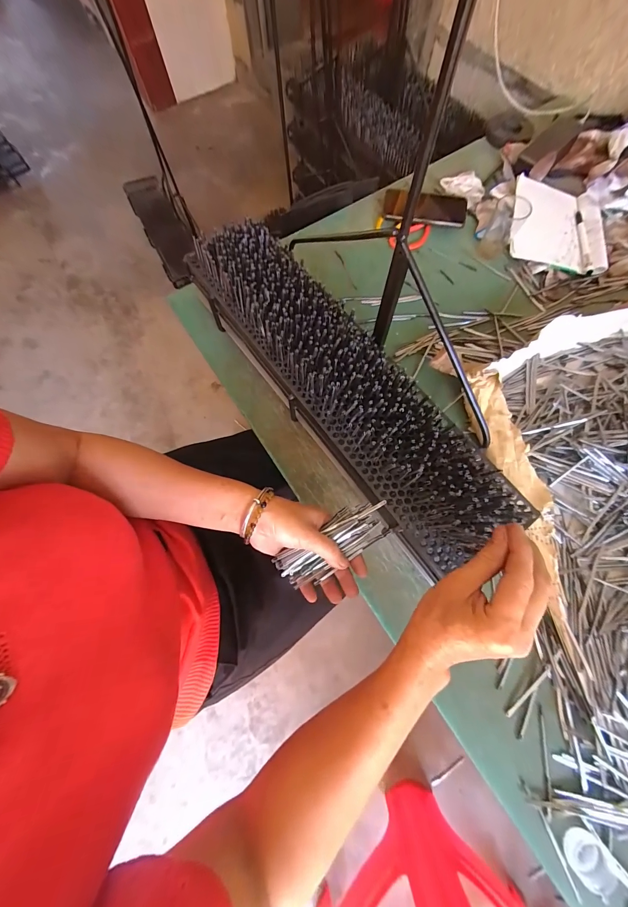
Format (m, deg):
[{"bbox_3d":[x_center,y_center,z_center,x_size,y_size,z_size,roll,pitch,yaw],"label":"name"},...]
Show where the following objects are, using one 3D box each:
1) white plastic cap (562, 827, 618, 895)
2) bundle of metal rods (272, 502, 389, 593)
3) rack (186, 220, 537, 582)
[{"bbox_3d":[0.287,0.425,0.323,0.038,0.012,0.045,-33,74,-9],"label":"white plastic cap"},{"bbox_3d":[0.021,0.100,0.346,0.132,0.024,0.047,-33,75,1],"label":"bundle of metal rods"},{"bbox_3d":[0.021,-0.105,0.436,0.126,0.101,0.544,-36,75,-9],"label":"rack"}]

